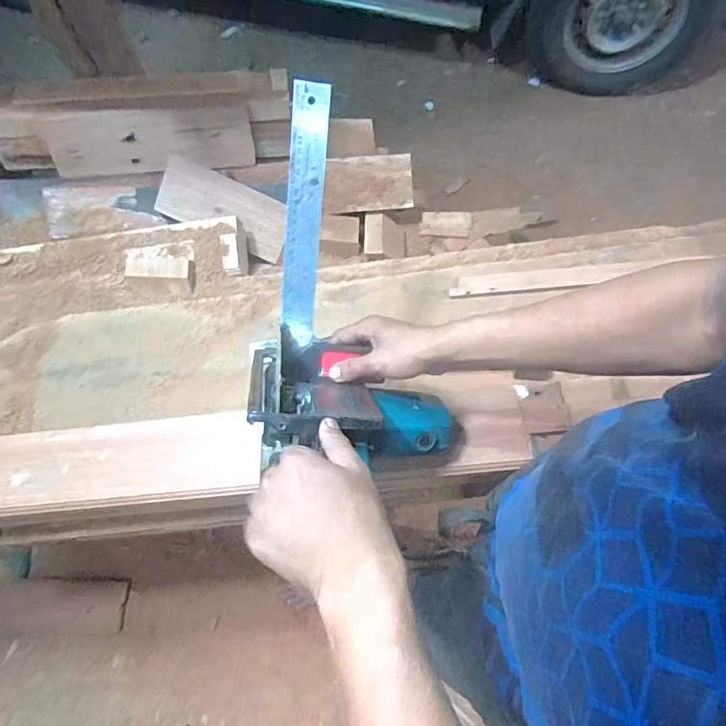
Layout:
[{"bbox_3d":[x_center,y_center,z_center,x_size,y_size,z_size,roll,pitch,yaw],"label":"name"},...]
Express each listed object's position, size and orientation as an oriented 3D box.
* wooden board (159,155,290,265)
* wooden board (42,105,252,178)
[{"bbox_3d":[-0.259,-0.291,0.933,0.241,0.020,0.106,23,101,-6],"label":"wooden board"},{"bbox_3d":[-0.410,-0.431,0.953,0.383,0.109,0.025,-4,35,-4],"label":"wooden board"}]

